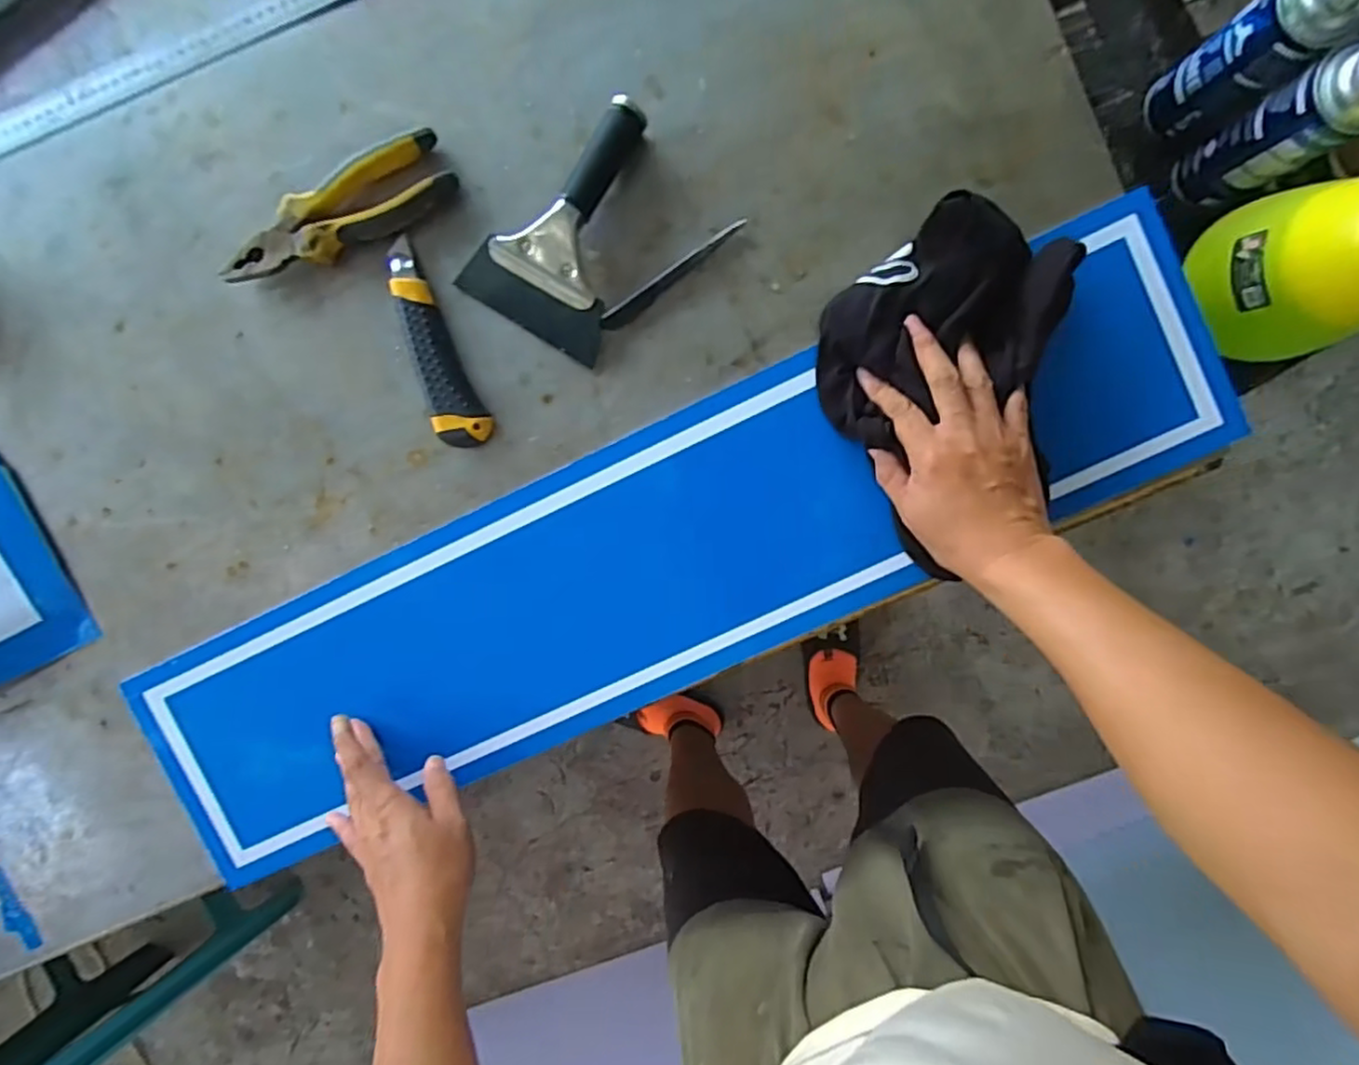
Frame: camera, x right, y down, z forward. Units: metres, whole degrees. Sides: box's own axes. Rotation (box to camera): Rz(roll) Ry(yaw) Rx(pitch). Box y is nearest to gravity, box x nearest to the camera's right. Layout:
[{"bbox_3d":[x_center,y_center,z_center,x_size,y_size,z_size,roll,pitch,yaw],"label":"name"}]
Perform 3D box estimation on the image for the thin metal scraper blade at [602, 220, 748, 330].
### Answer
[{"bbox_3d":[-0.005,-0.199,0.529,0.131,0.008,0.013,-37,93,5],"label":"thin metal scraper blade"}]

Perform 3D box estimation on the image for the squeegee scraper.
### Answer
[{"bbox_3d":[-0.077,-0.233,0.516,0.115,0.035,0.174,32,96,-1],"label":"squeegee scraper"}]

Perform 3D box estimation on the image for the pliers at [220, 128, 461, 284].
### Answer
[{"bbox_3d":[-0.263,-0.240,0.529,0.189,0.030,0.052,-25,94,4],"label":"pliers"}]

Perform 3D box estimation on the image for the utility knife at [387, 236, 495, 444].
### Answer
[{"bbox_3d":[-0.196,-0.143,0.536,0.040,0.018,0.163,-24,94,4],"label":"utility knife"}]

